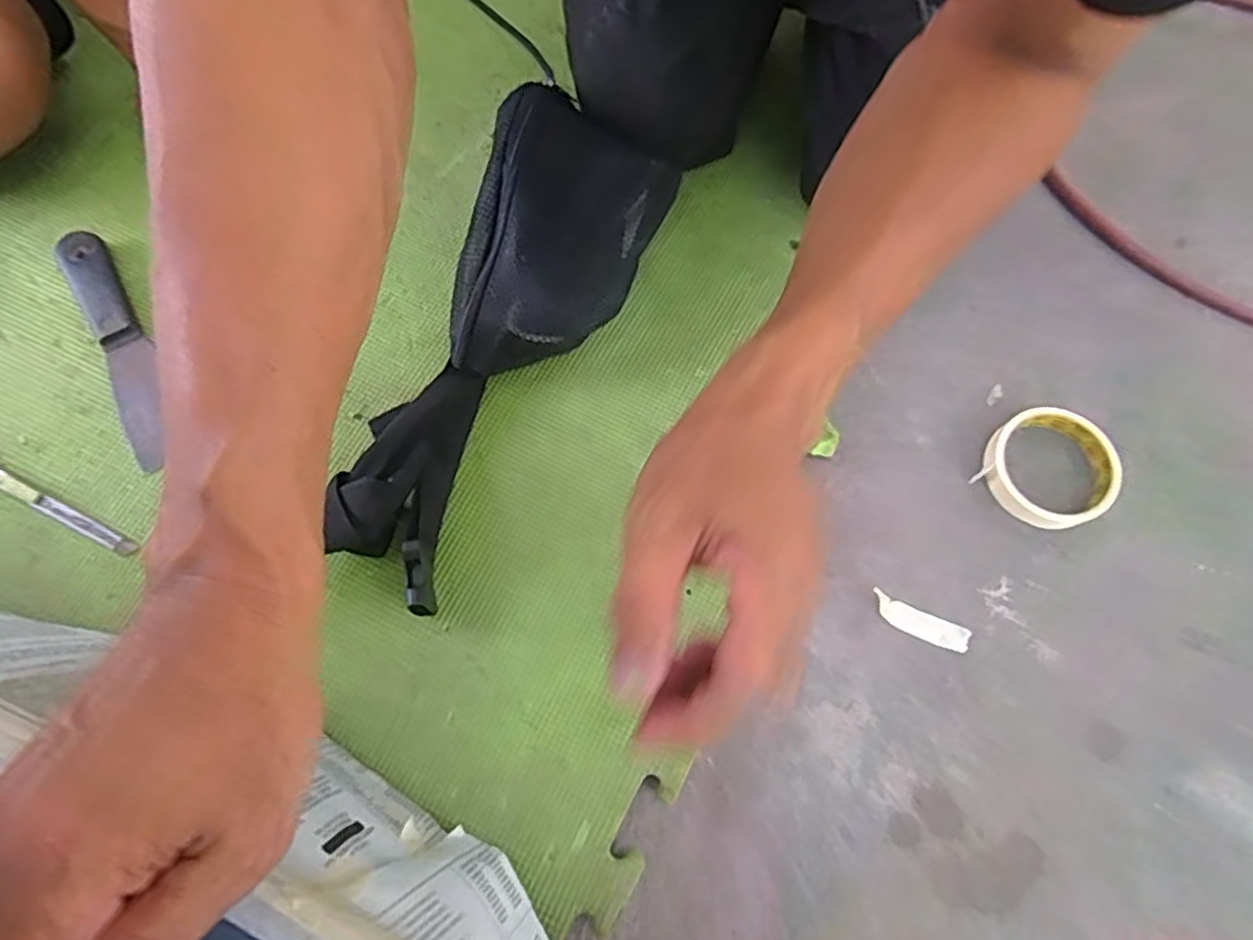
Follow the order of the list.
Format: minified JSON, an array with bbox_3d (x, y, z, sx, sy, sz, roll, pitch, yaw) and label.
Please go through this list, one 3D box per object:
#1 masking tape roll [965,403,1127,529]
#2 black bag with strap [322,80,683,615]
[{"bbox_3d":[0.305,-0.001,0.501,0.085,0.021,0.087,1,70,-1],"label":"masking tape roll"},{"bbox_3d":[-0.085,-0.093,0.464,0.132,0.084,0.362,21,71,6],"label":"black bag with strap"}]

